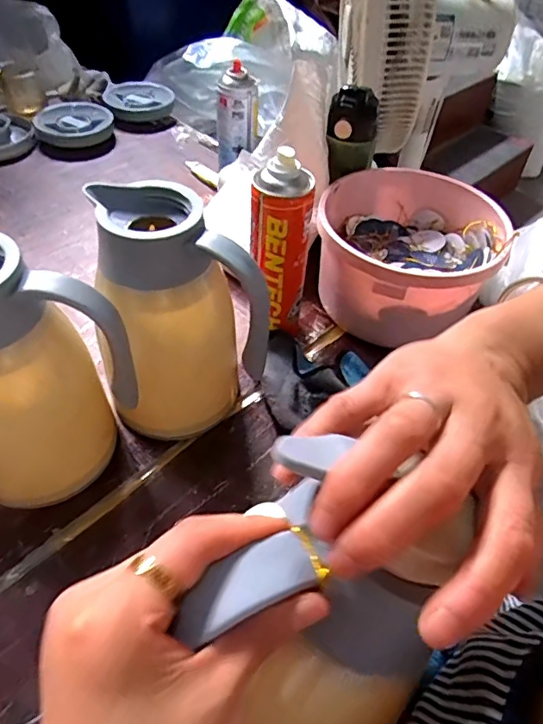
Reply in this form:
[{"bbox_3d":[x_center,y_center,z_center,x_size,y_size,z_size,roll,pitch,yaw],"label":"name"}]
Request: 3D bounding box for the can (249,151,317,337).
[{"bbox_3d":[0.008,-0.117,0.572,0.065,0.221,0.054,0,49,-4],"label":"can"}]

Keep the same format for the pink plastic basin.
[{"bbox_3d":[0.163,-0.130,0.640,0.207,0.121,0.215,2,49,-2],"label":"pink plastic basin"}]

